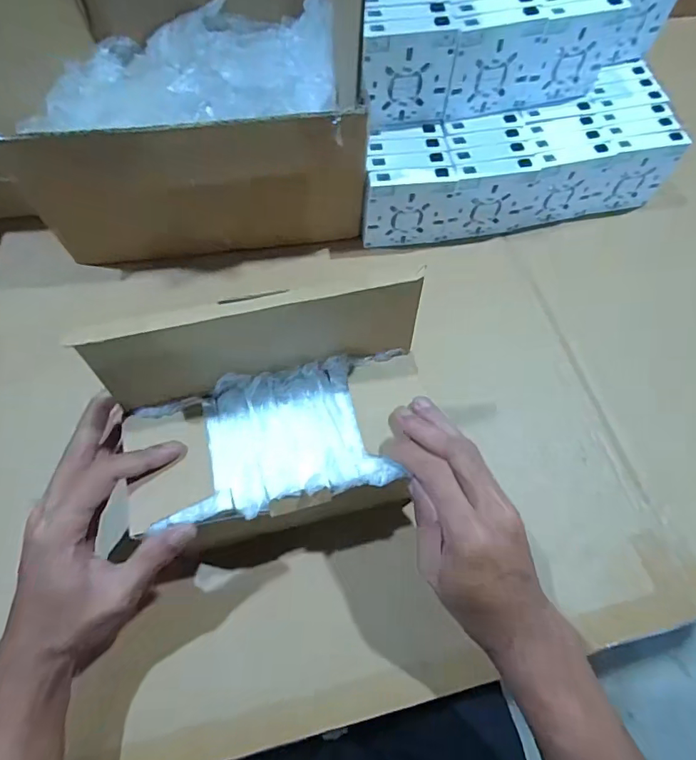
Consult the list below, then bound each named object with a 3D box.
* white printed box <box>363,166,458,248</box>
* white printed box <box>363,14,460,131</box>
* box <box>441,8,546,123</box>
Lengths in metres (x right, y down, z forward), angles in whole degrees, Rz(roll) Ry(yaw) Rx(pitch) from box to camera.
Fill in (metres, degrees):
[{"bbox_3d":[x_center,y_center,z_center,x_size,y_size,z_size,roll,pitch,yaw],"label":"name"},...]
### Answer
[{"bbox_3d":[0.064,-0.178,0.496,0.092,0.084,0.020,-6,65,-6],"label":"white printed box"},{"bbox_3d":[0.055,-0.290,0.454,0.085,0.087,0.024,-10,65,-8],"label":"white printed box"},{"bbox_3d":[0.139,-0.306,0.466,0.088,0.087,0.020,-11,66,-8],"label":"box"}]

